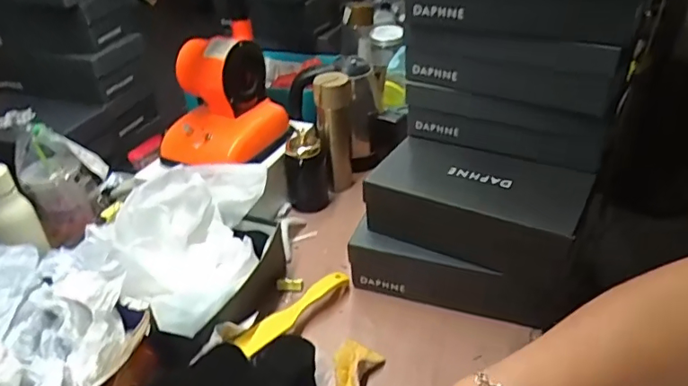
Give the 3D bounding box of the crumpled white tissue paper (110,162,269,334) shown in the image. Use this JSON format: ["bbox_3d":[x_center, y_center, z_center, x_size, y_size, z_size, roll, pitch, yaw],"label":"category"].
[{"bbox_3d":[-0.239,0.065,0.797,0.201,0.113,0.315,-1,34,3],"label":"crumpled white tissue paper"}]

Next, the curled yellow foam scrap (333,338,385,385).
[{"bbox_3d":[0.015,0.241,0.730,0.060,0.032,0.108,8,36,16],"label":"curled yellow foam scrap"}]

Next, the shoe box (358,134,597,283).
[{"bbox_3d":[0.195,0.011,0.794,0.291,0.112,0.147,16,39,26],"label":"shoe box"}]

